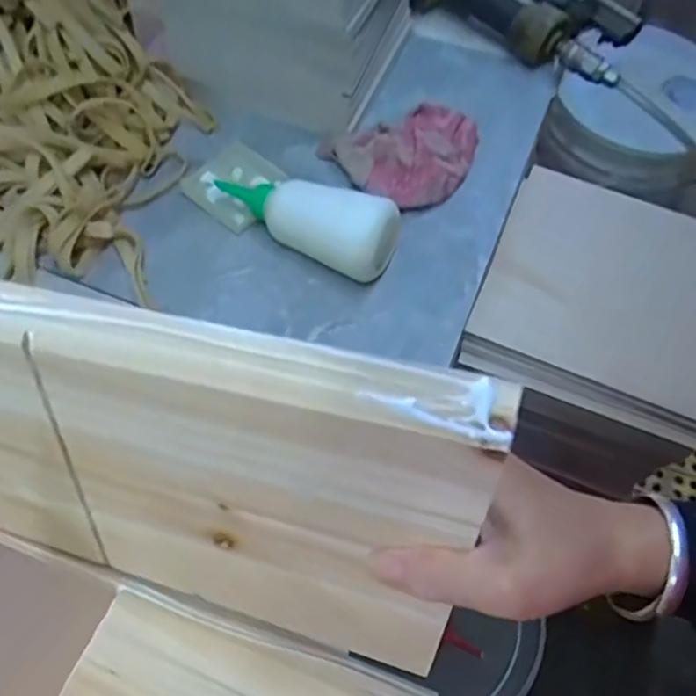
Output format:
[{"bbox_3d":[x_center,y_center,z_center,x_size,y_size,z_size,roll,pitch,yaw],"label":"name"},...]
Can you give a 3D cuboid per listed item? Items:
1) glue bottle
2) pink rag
[{"bbox_3d":[-0.037,-0.110,0.518,0.163,0.055,0.050,28,65,13],"label":"glue bottle"},{"bbox_3d":[0.050,-0.186,0.572,0.124,0.029,0.115,32,66,15],"label":"pink rag"}]

